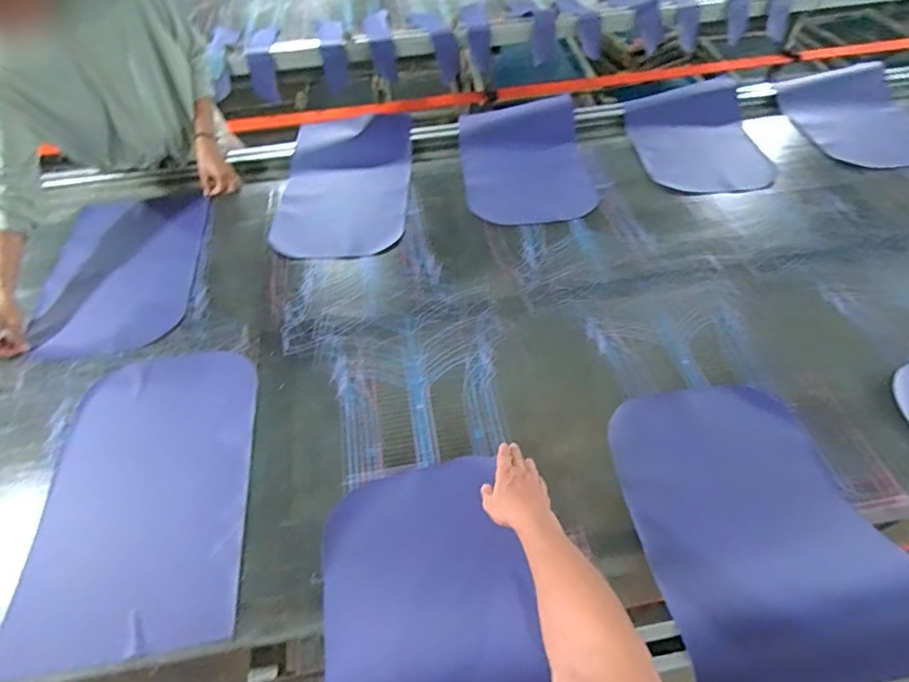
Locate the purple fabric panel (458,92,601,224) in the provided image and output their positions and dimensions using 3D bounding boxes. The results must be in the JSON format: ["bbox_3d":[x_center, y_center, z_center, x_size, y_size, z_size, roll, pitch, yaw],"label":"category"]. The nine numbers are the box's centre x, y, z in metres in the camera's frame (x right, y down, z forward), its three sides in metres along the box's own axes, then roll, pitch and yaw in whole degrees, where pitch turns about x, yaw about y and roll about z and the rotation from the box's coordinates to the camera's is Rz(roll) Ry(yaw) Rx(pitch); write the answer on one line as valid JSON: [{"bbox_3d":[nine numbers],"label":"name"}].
[{"bbox_3d":[0.187,-0.513,1.387,0.345,0.046,0.555,-1,52,2],"label":"purple fabric panel"}]

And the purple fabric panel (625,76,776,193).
[{"bbox_3d":[0.693,-0.603,1.446,0.346,0.074,0.507,-2,52,1],"label":"purple fabric panel"}]

